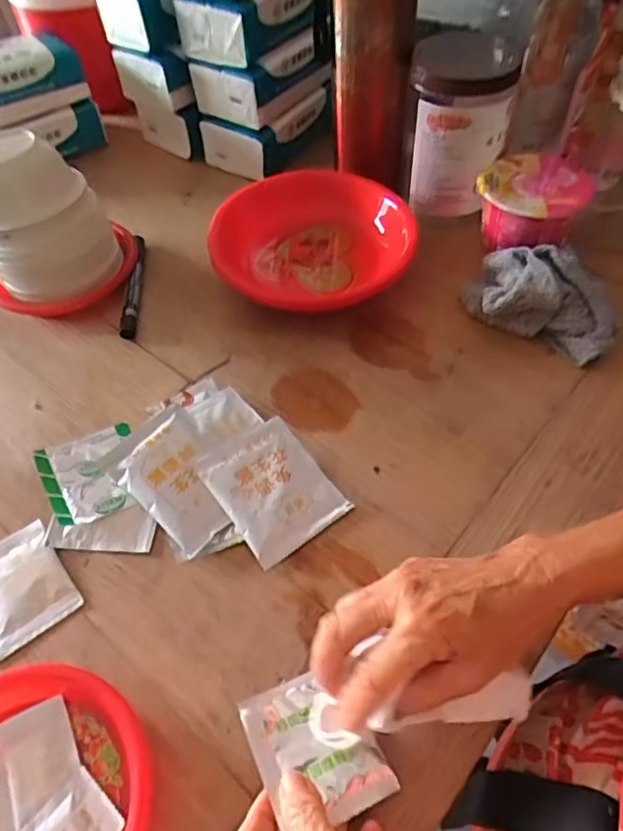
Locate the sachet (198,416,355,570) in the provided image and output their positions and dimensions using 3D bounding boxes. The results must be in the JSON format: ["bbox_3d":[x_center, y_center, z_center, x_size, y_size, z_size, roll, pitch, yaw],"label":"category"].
[{"bbox_3d":[-0.027,0.054,0.432,0.078,0.018,0.090,-33,60,-19],"label":"sachet"}]

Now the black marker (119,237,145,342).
[{"bbox_3d":[-0.173,-0.127,0.569,0.014,0.016,0.134,-6,55,-1],"label":"black marker"}]

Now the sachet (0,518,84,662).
[{"bbox_3d":[-0.203,0.117,0.402,0.063,0.007,0.079,-33,59,-19],"label":"sachet"}]

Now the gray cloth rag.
[{"bbox_3d":[0.205,-0.110,0.516,0.131,0.052,0.100,23,59,18],"label":"gray cloth rag"}]

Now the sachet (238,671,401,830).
[{"bbox_3d":[0.002,0.187,0.333,0.065,0.022,0.078,-22,57,-13],"label":"sachet"}]

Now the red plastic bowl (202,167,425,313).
[{"bbox_3d":[0.002,-0.171,0.570,0.171,0.054,0.171,-1,55,2],"label":"red plastic bowl"}]

